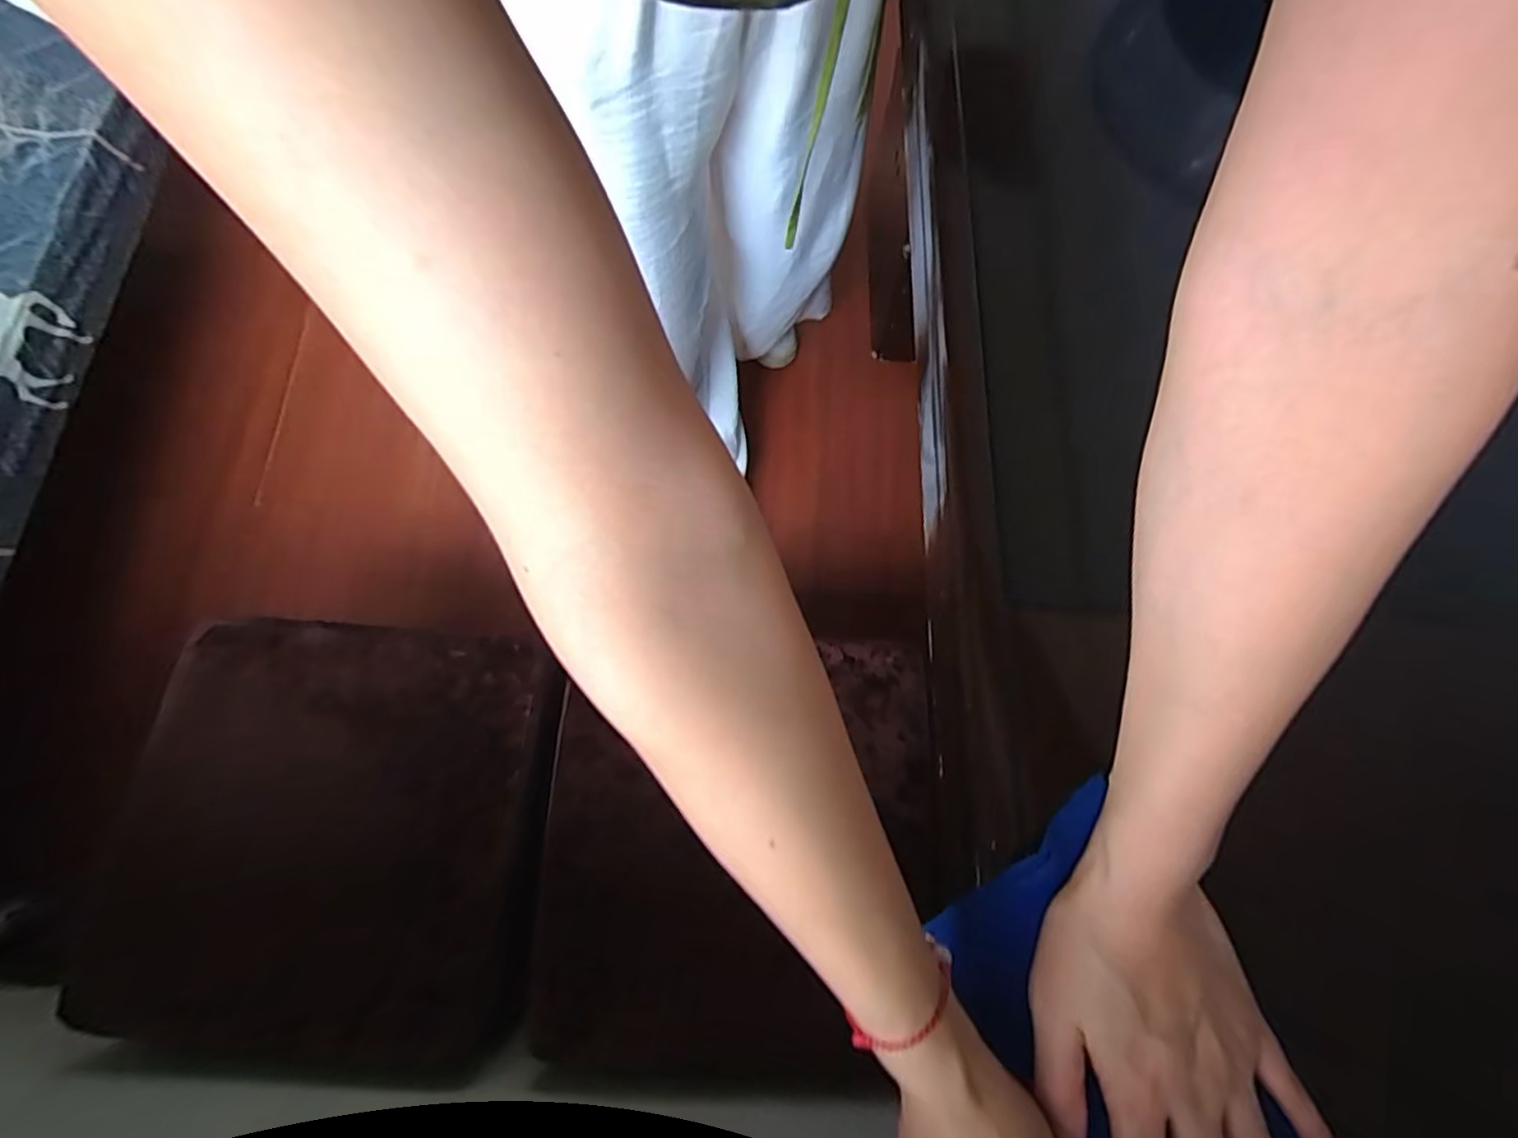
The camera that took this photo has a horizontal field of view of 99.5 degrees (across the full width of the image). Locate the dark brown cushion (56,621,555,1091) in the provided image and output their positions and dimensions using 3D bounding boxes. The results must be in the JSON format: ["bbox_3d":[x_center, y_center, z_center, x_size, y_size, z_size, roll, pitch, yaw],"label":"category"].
[{"bbox_3d":[-0.454,0.282,0.686,0.411,0.085,0.434,5,73,0],"label":"dark brown cushion"}]

